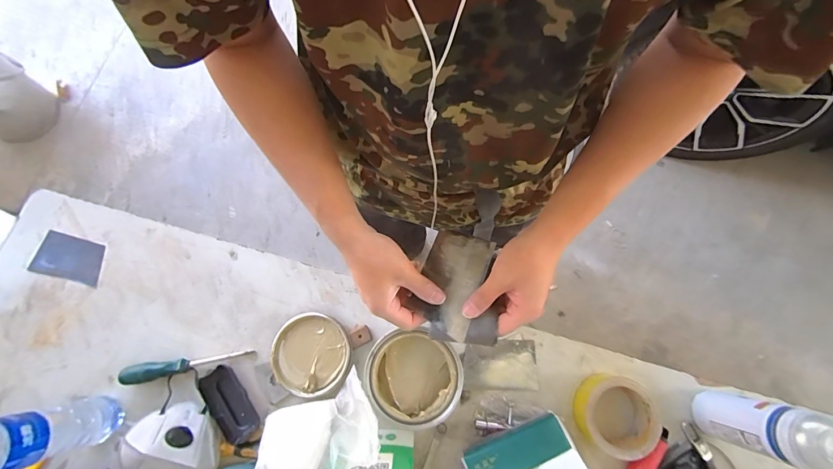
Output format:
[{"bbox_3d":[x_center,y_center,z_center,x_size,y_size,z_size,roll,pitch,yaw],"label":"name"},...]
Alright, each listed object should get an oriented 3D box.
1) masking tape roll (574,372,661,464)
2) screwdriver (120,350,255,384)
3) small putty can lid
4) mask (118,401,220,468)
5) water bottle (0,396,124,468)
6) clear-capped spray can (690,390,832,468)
[{"bbox_3d":[0.286,0.258,0.529,0.097,0.047,0.102,0,75,1],"label":"masking tape roll"},{"bbox_3d":[-0.355,0.203,0.571,0.196,0.021,0.027,-9,75,-1],"label":"screwdriver"},{"bbox_3d":[-0.163,0.185,0.574,0.118,0.020,0.115,0,75,1],"label":"small putty can lid"},{"bbox_3d":[-0.346,0.304,0.507,0.104,0.091,0.114,0,75,1],"label":"mask"},{"bbox_3d":[-0.471,0.249,0.452,0.064,0.226,0.062,-12,76,-2],"label":"water bottle"},{"bbox_3d":[0.440,0.241,0.455,0.061,0.193,0.066,20,77,6],"label":"clear-capped spray can"}]

